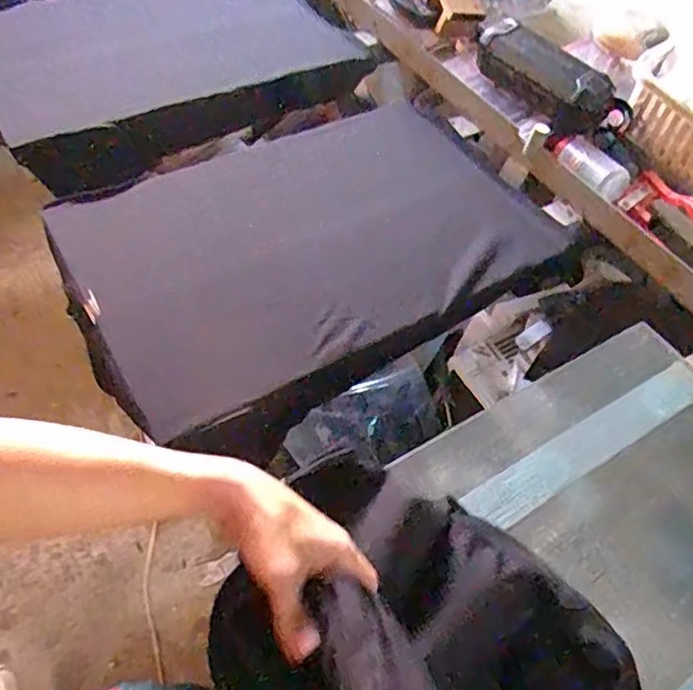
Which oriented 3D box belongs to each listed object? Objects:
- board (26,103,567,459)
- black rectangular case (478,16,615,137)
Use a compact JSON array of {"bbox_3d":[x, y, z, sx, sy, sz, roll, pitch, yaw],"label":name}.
[{"bbox_3d":[-0.042,-0.136,0.869,0.639,0.090,0.415,-27,65,-20],"label":"board"},{"bbox_3d":[0.306,-0.436,0.990,0.056,0.075,0.250,-34,64,-26],"label":"black rectangular case"}]

